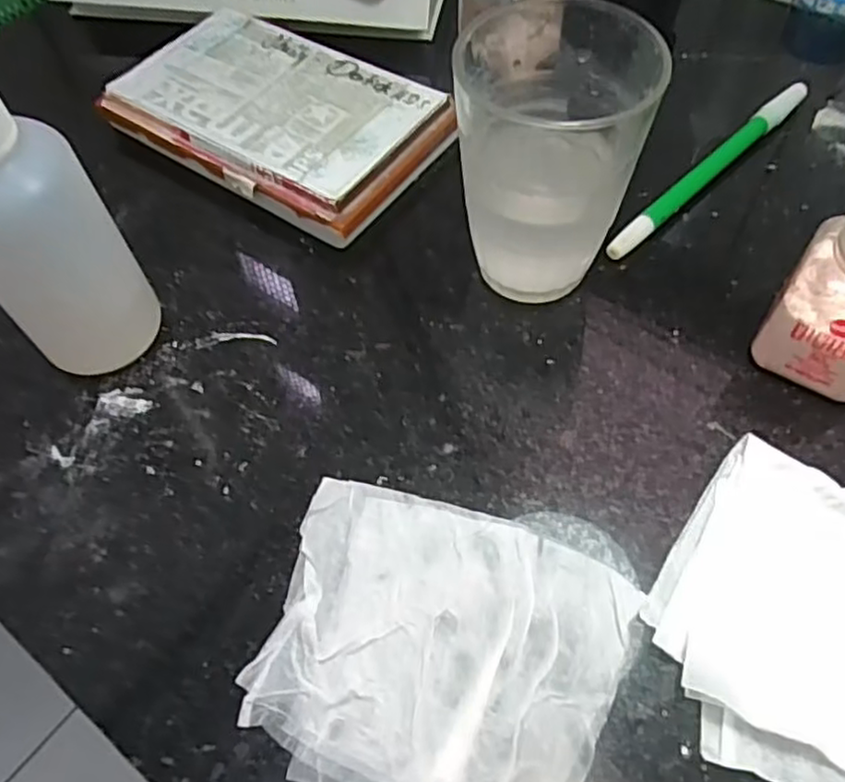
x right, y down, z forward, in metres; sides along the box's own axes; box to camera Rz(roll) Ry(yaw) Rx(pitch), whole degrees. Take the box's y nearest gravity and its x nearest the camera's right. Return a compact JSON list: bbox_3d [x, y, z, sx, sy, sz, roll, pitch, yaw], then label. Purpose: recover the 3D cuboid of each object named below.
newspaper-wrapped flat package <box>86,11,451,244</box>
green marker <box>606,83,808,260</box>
[{"bbox_3d":[-0.068,-0.129,0.334,0.151,0.023,0.090,30,64,19],"label":"newspaper-wrapped flat package"},{"bbox_3d":[0.131,-0.100,0.315,0.144,0.010,0.010,-41,65,-20],"label":"green marker"}]

